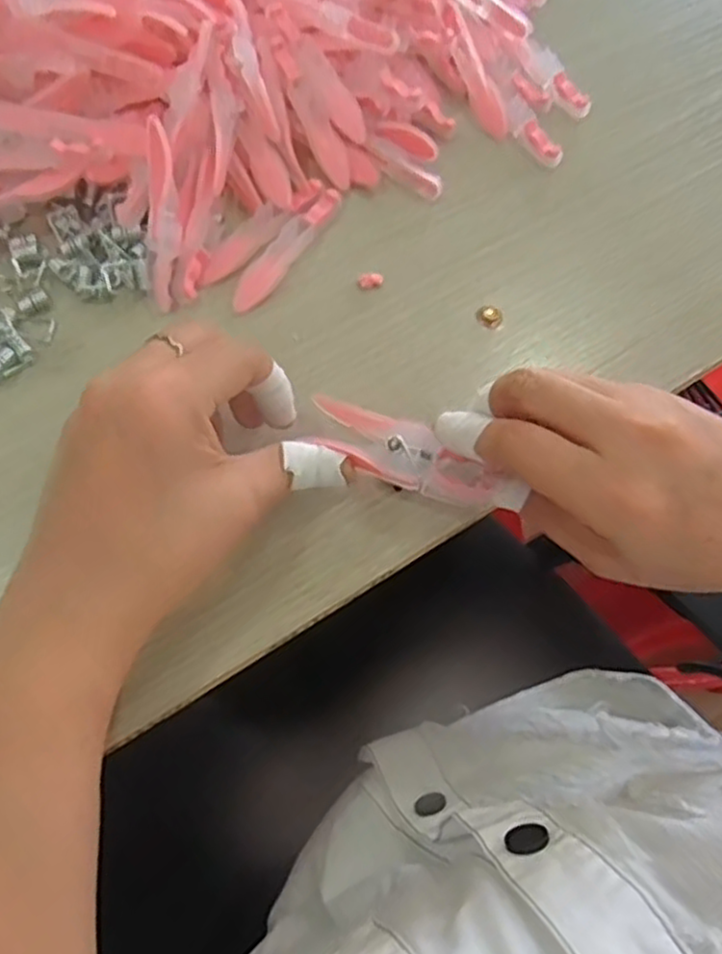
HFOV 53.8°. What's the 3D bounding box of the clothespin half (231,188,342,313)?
[{"bbox_3d":[-0.034,-0.109,0.334,0.015,0.008,0.077,34,71,9],"label":"clothespin half"}]

